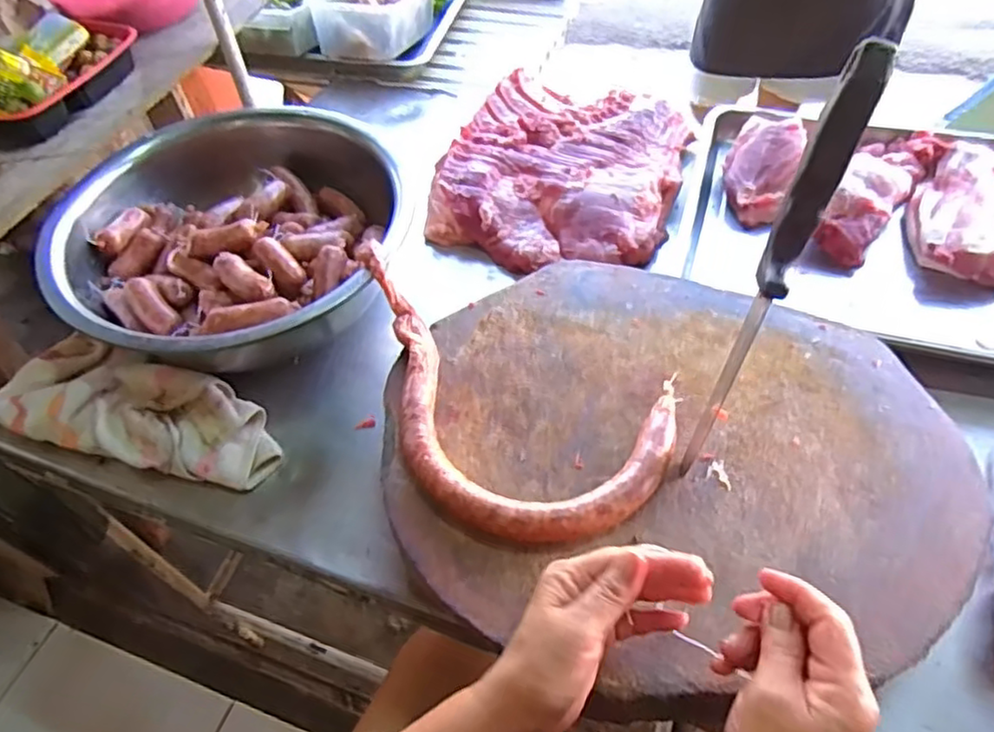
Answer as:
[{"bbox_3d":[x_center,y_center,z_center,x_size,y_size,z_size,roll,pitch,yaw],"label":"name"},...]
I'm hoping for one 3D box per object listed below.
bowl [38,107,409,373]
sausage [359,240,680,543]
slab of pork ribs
[{"bbox_3d":[-0.286,-0.145,0.723,0.346,0.145,0.357,-2,54,2],"label":"bowl"},{"bbox_3d":[-0.026,0.015,0.560,0.345,0.028,0.188,33,62,24],"label":"sausage"},{"bbox_3d":[0.083,-0.260,0.869,0.306,0.052,0.326,15,56,14],"label":"slab of pork ribs"}]

